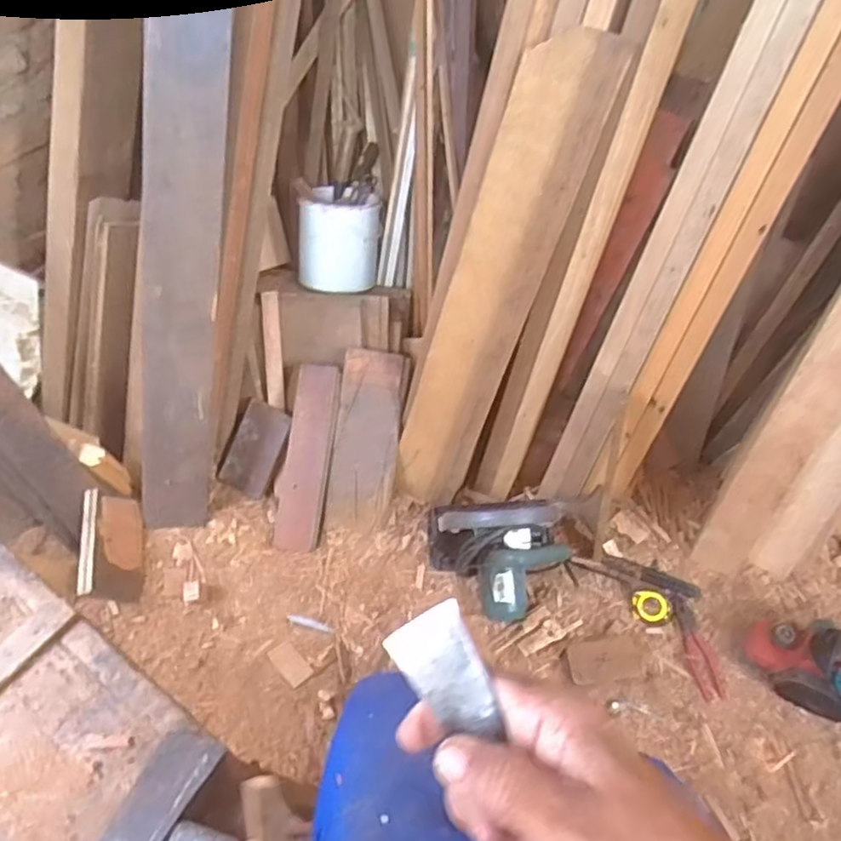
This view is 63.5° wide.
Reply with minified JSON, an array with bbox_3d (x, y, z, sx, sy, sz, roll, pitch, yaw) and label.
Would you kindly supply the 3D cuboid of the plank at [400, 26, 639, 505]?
[{"bbox_3d":[0.107,-0.187,1.147,0.154,0.849,0.031,26,39,11],"label":"plank"}]

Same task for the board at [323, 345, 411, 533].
[{"bbox_3d":[-0.103,0.040,1.360,0.127,0.017,0.354,6,92,-13],"label":"board"}]

